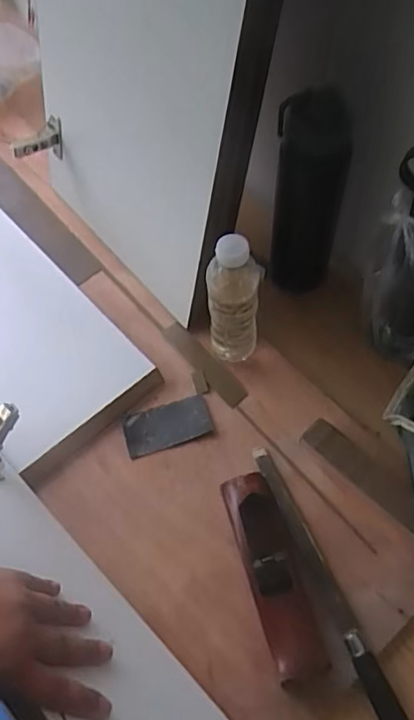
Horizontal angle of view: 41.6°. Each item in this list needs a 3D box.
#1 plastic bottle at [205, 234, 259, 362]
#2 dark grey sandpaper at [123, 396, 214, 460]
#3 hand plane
[{"bbox_3d":[0.028,-0.061,0.605,0.056,0.185,0.049,-1,60,2],"label":"plastic bottle"},{"bbox_3d":[-0.046,0.076,0.635,0.098,0.013,0.052,-17,61,-7],"label":"dark grey sandpaper"},{"bbox_3d":[0.065,0.197,0.525,0.052,0.061,0.190,-16,61,-6],"label":"hand plane"}]

